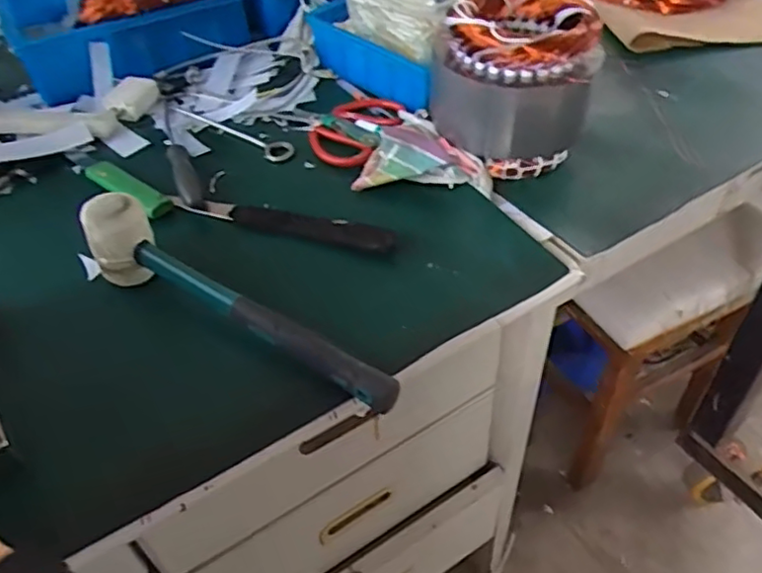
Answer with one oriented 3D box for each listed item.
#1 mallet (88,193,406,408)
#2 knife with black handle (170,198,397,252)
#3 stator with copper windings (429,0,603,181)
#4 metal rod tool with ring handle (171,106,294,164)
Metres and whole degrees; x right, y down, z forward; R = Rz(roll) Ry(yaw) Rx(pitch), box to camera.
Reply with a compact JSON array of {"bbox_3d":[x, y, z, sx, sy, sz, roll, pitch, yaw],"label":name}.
[{"bbox_3d":[-0.108,0.023,0.487,0.273,0.085,0.044,28,54,12],"label":"mallet"},{"bbox_3d":[-0.087,-0.059,0.585,0.212,0.022,0.030,11,48,16],"label":"knife with black handle"},{"bbox_3d":[0.122,-0.196,0.610,0.146,0.130,0.130,3,47,9],"label":"stator with copper windings"},{"bbox_3d":[-0.160,-0.170,0.696,0.170,0.014,0.032,27,54,28],"label":"metal rod tool with ring handle"}]

